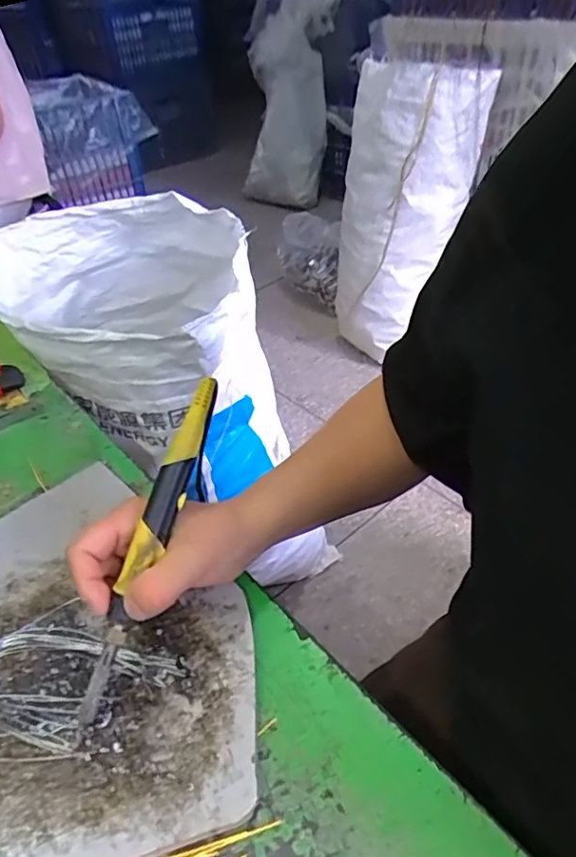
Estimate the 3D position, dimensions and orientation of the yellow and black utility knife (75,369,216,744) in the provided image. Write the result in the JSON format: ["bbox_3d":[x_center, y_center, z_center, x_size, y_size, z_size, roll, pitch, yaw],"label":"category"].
[{"bbox_3d":[-0.079,0.068,0.317,0.016,0.017,0.206,15,79,22],"label":"yellow and black utility knife"}]

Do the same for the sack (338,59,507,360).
[{"bbox_3d":[0.296,-0.574,1.485,0.336,0.642,0.289,18,46,24],"label":"sack"}]

